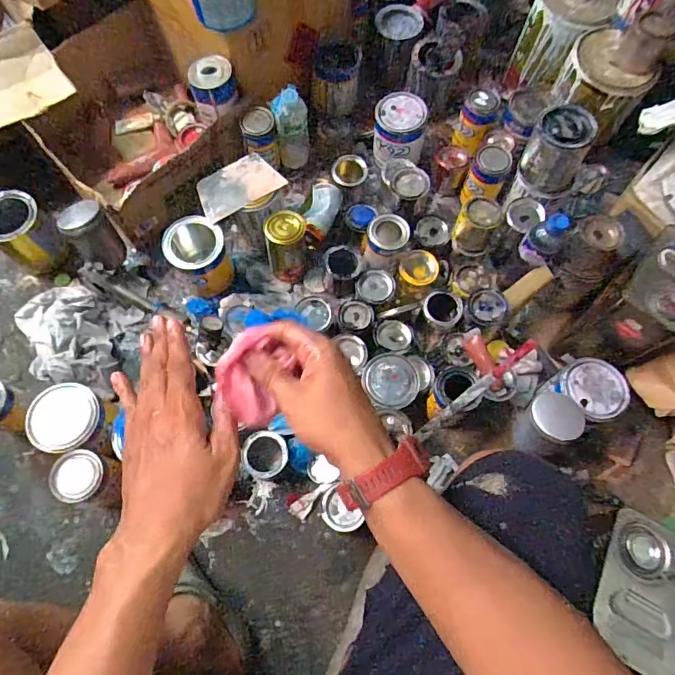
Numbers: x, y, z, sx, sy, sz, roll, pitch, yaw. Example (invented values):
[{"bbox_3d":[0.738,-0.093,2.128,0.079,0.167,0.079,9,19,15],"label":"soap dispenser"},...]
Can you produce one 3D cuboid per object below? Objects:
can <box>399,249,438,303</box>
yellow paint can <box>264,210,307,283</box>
[{"bbox_3d":[0.150,-0.117,0.928,0.076,0.073,0.086,19,69,5],"label":"can"},{"bbox_3d":[-0.098,-0.174,0.906,0.073,0.129,0.086,-1,68,-3],"label":"yellow paint can"}]

